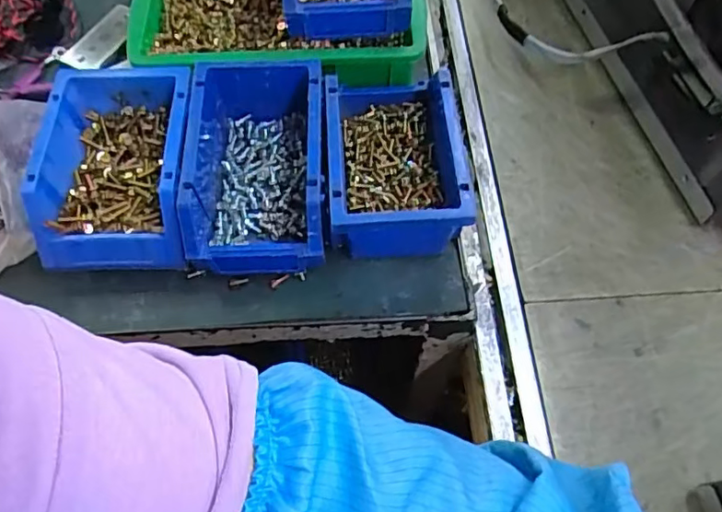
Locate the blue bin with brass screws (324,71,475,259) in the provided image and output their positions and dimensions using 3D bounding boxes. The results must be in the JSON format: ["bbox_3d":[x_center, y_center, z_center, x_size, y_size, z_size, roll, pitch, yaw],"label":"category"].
[{"bbox_3d":[0.026,-0.077,0.456,0.100,0.079,0.157,-3,62,-1],"label":"blue bin with brass screws"}]

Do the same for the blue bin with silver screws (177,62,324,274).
[{"bbox_3d":[-0.083,-0.071,0.450,0.106,0.069,0.162,-3,62,-1],"label":"blue bin with silver screws"}]

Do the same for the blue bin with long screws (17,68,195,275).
[{"bbox_3d":[-0.192,-0.071,0.445,0.113,0.057,0.160,-3,62,-1],"label":"blue bin with long screws"}]

